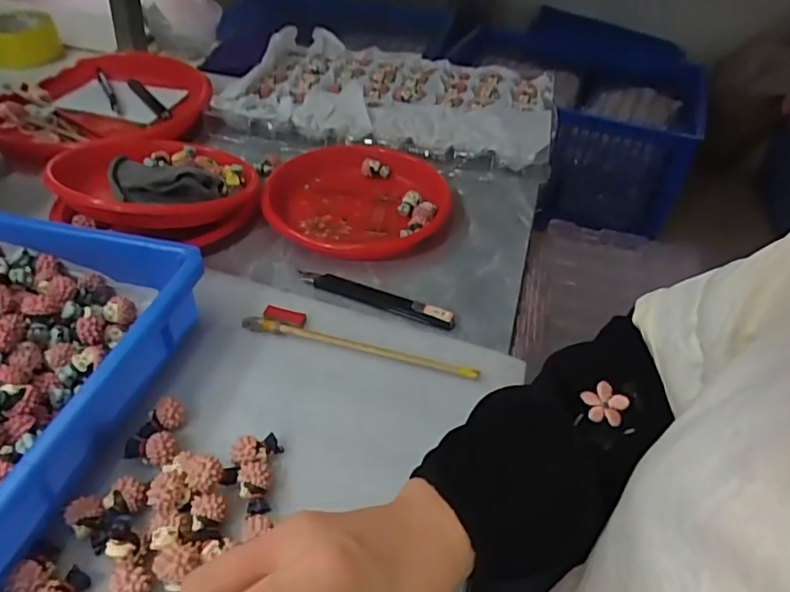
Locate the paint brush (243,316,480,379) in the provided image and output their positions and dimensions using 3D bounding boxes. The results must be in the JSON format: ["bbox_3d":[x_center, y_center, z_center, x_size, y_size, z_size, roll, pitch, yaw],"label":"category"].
[{"bbox_3d":[-0.028,0.039,0.426,0.180,0.009,0.008,13,43,9],"label":"paint brush"}]

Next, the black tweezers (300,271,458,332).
[{"bbox_3d":[-0.018,0.000,0.469,0.138,0.010,0.018,19,44,16],"label":"black tweezers"}]

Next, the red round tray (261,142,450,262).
[{"bbox_3d":[-0.035,-0.094,0.564,0.172,0.028,0.173,2,42,-2],"label":"red round tray"}]

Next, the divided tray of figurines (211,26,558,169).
[{"bbox_3d":[0.006,-0.257,0.728,0.379,0.057,0.260,11,42,8],"label":"divided tray of figurines"}]

